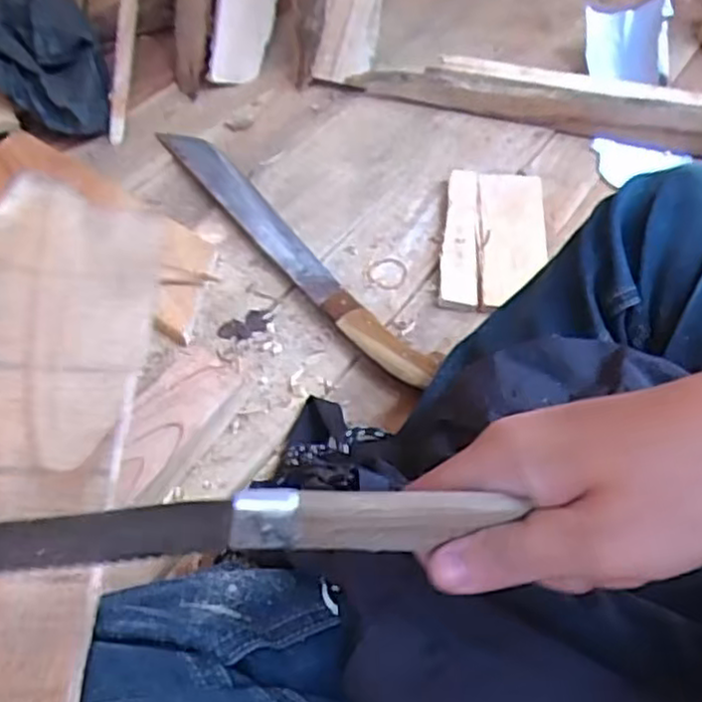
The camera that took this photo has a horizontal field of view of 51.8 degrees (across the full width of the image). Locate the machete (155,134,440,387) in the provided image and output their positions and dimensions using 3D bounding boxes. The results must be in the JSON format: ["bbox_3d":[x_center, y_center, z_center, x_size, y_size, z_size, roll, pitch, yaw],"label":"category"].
[{"bbox_3d":[-0.064,-0.107,0.685,0.047,0.027,0.408,-30,59,-23],"label":"machete"}]

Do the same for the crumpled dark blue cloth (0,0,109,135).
[{"bbox_3d":[-0.355,-0.326,0.789,0.145,0.090,0.260,-20,56,-18],"label":"crumpled dark blue cloth"}]

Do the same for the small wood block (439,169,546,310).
[{"bbox_3d":[0.140,-0.114,0.700,0.099,0.022,0.185,8,52,3],"label":"small wood block"}]

